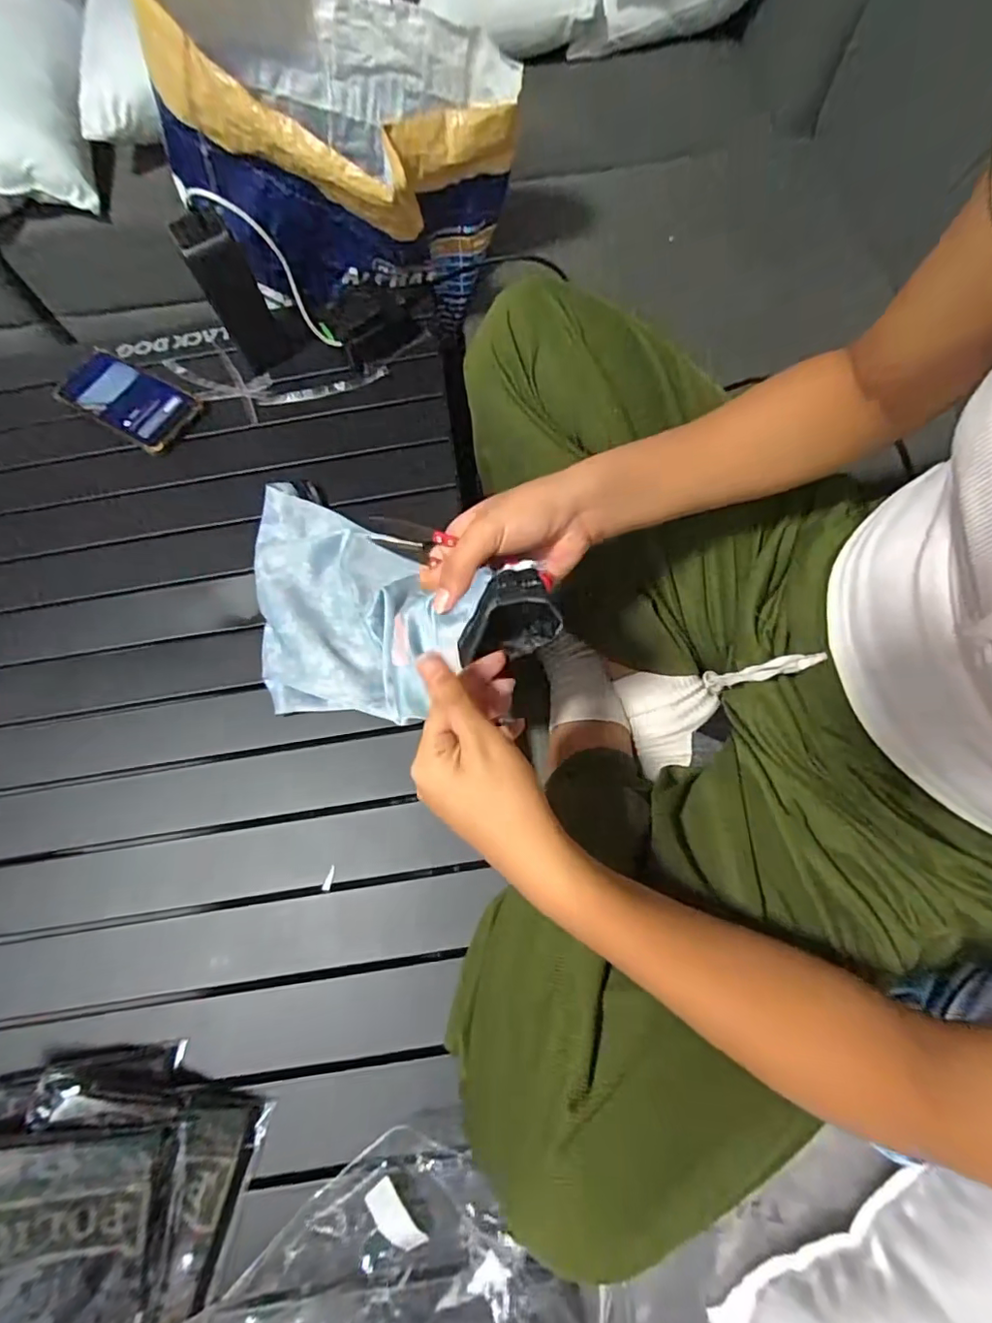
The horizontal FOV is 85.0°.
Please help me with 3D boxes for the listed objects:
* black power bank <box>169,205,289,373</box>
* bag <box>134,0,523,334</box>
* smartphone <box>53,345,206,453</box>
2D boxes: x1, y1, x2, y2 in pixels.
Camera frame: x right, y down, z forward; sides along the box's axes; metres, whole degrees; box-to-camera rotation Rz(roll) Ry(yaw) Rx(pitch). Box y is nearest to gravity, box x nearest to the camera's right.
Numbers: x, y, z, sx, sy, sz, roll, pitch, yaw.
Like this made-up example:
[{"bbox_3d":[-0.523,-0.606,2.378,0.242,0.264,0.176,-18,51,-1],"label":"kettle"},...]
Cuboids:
[{"bbox_3d":[-0.263,-0.370,0.548,0.056,0.140,0.033,-23,70,-4],"label":"black power bank"},{"bbox_3d":[-0.152,-0.515,0.561,0.320,0.217,0.241,11,71,8],"label":"bag"},{"bbox_3d":[-0.403,-0.288,0.588,0.185,0.015,0.076,31,75,14],"label":"smartphone"}]

